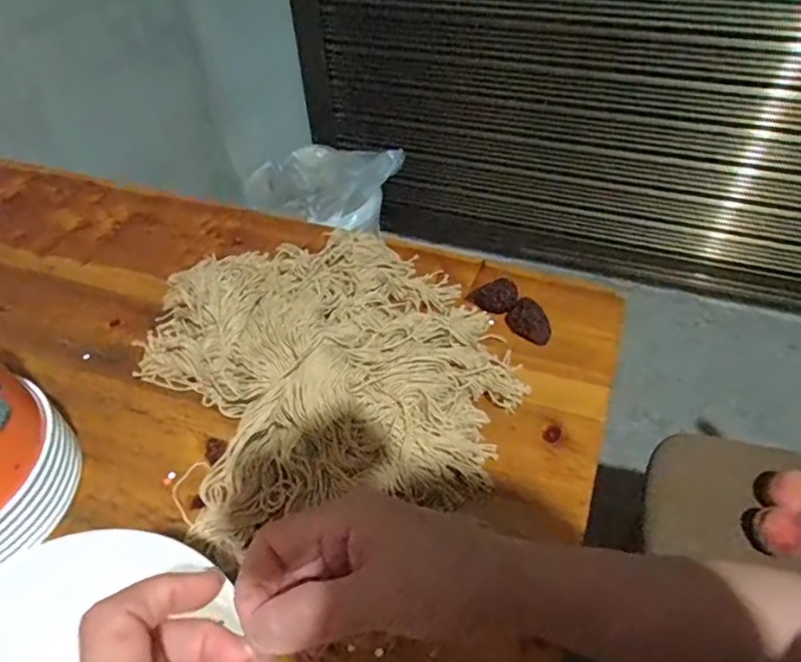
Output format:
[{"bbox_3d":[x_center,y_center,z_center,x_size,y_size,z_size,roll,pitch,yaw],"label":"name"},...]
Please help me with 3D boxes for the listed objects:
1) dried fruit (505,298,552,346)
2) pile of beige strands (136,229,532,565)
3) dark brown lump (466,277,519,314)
[{"bbox_3d":[0.119,-0.010,0.511,0.027,0.021,0.041,-27,52,-20],"label":"dried fruit"},{"bbox_3d":[-0.057,0.015,0.472,0.279,0.064,0.297,-19,49,-14],"label":"pile of beige strands"},{"bbox_3d":[0.088,-0.034,0.536,0.047,0.022,0.028,12,49,14],"label":"dark brown lump"}]

